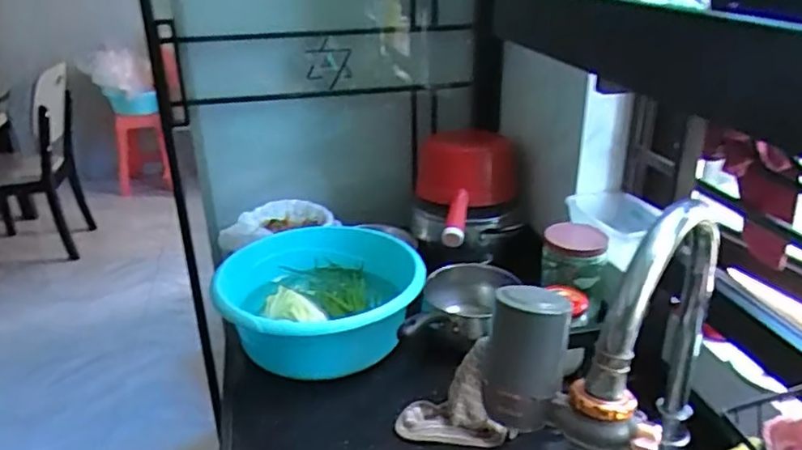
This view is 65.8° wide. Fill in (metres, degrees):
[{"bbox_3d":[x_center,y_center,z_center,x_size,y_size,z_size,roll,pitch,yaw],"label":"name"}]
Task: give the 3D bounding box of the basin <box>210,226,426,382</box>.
[{"bbox_3d":[-0.113,0.128,0.990,0.290,0.133,0.323,3,25,9],"label":"basin"}]

